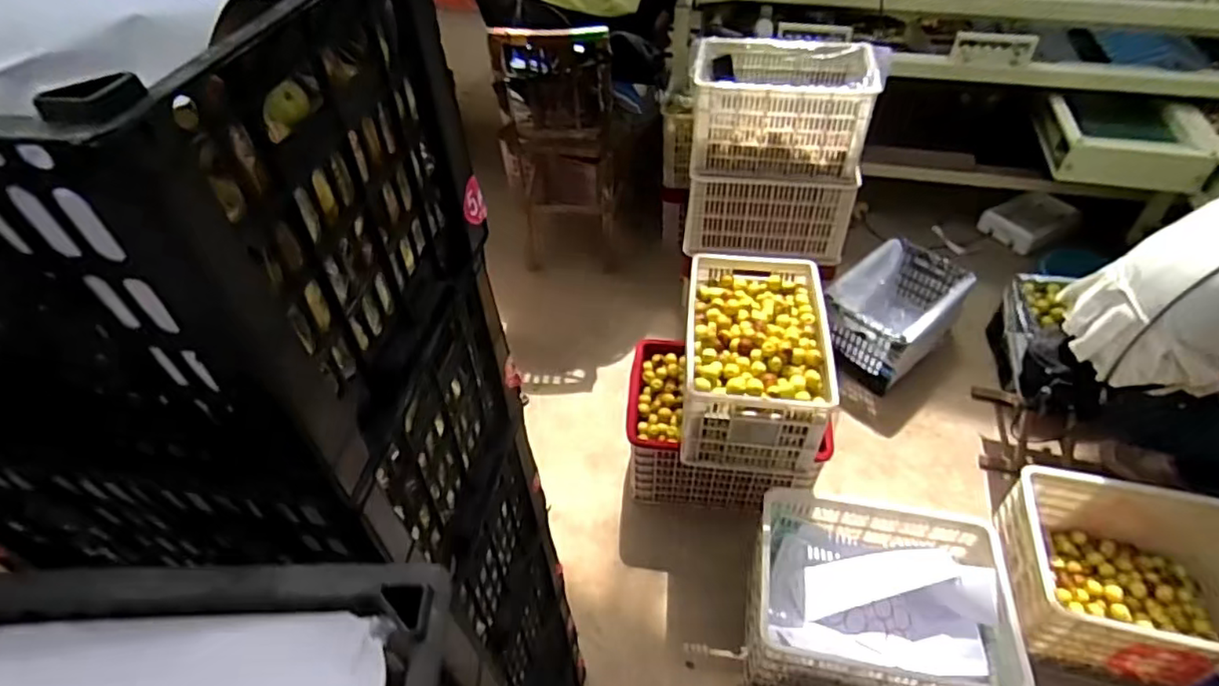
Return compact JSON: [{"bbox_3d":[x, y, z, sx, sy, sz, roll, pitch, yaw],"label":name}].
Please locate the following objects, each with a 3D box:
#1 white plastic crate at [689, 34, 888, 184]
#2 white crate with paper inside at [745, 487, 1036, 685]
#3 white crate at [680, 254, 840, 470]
[{"bbox_3d":[0.455,-0.632,1.704,0.449,0.260,0.278,9,48,11],"label":"white plastic crate"},{"bbox_3d":[0.557,0.553,1.356,0.486,0.245,0.364,7,47,10],"label":"white crate with paper inside"},{"bbox_3d":[0.334,0.027,1.494,0.309,0.244,0.476,4,47,7],"label":"white crate"}]

